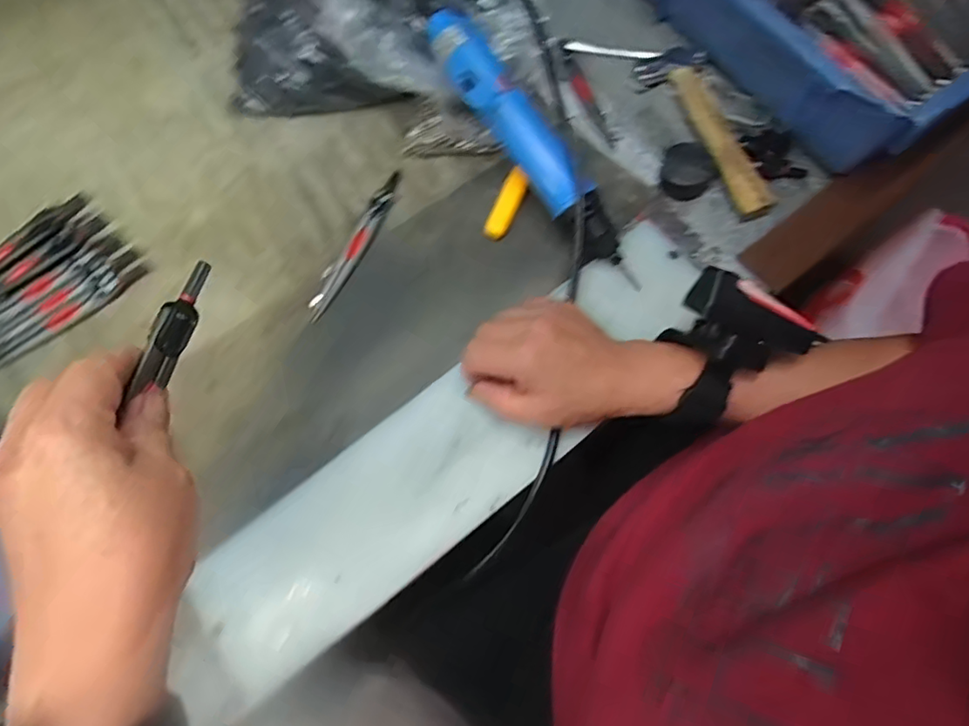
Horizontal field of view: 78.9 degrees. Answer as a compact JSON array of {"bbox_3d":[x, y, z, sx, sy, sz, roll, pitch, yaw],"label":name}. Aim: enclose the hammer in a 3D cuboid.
[{"bbox_3d":[0.167,-0.178,0.451,0.055,0.019,0.152,-18,72,-3],"label":"hammer"}]

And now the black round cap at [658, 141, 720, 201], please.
[{"bbox_3d":[0.155,-0.147,0.442,0.041,0.020,0.040,-1,72,2],"label":"black round cap"}]

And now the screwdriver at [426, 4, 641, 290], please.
[{"bbox_3d":[0.035,-0.154,0.415,0.036,0.030,0.225,-37,91,-9],"label":"screwdriver"}]

